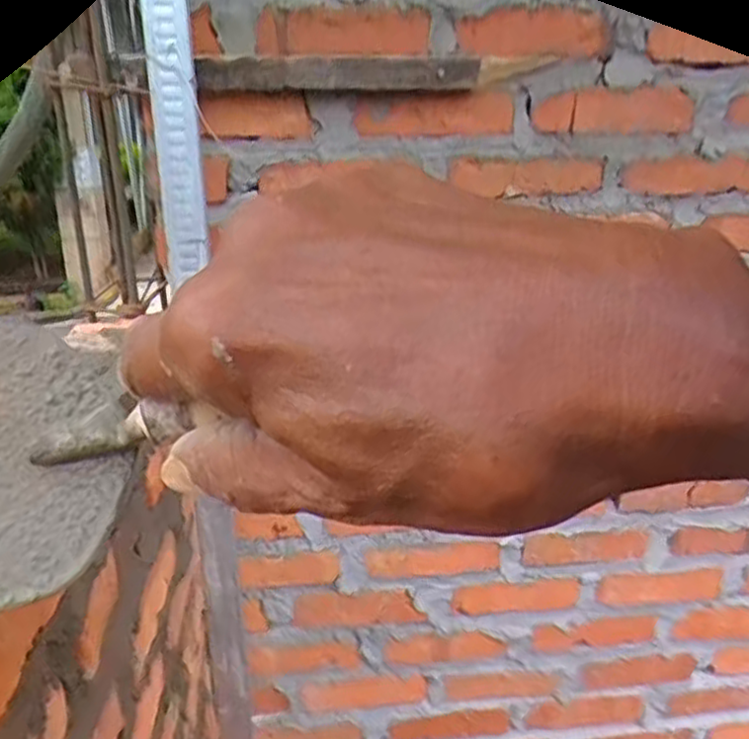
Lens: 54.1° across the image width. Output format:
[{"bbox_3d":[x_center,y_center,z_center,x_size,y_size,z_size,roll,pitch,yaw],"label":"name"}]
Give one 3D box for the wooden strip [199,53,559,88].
[{"bbox_3d":[0.004,-0.264,0.652,0.312,0.024,0.021,-2,18,-4],"label":"wooden strip"}]

